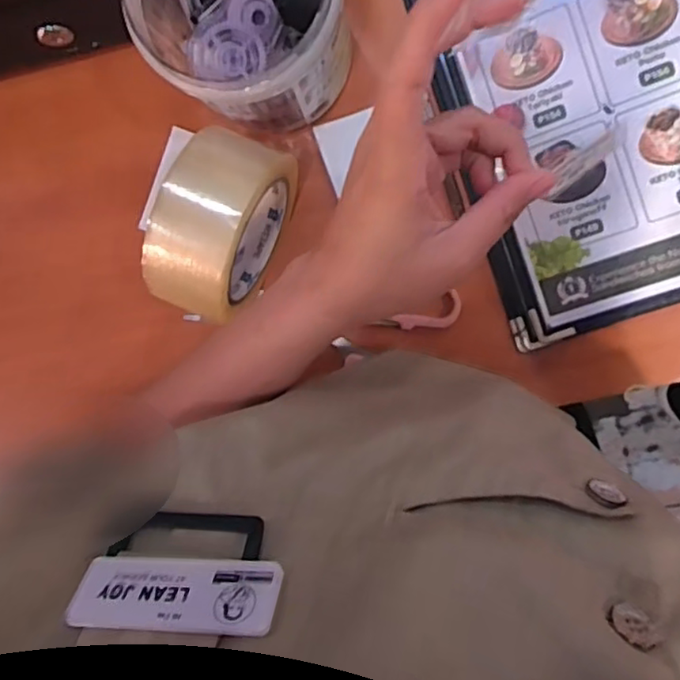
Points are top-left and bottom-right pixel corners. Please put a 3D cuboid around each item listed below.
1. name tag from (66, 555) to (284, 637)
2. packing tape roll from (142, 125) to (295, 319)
[{"bbox_3d":[-0.058,0.089,0.222,0.074,0.026,0.004,-3,131,13],"label":"name tag"},{"bbox_3d":[-0.067,-0.068,0.380,0.050,0.115,0.100,20,96,6],"label":"packing tape roll"}]

